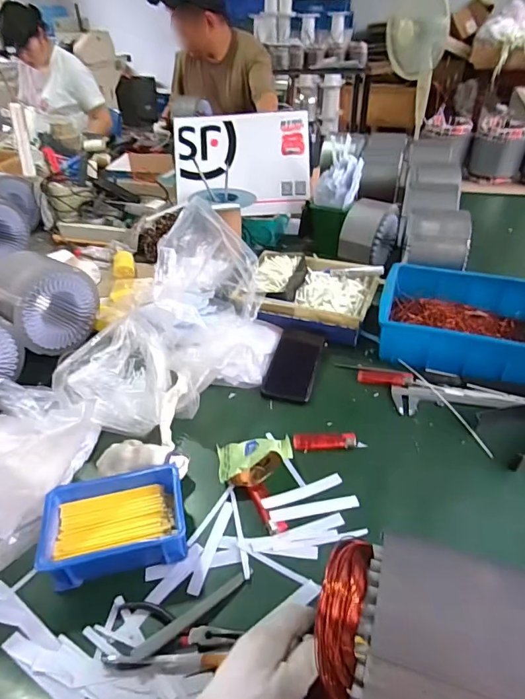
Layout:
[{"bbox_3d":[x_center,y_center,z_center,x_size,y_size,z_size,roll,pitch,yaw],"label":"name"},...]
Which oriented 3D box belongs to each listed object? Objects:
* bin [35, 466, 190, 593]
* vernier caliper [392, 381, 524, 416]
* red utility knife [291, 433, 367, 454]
[{"bbox_3d":[-0.158,0.191,0.483,0.142,0.048,0.104,-7,39,-7],"label":"bin"},{"bbox_3d":[0.306,0.073,0.656,0.211,0.020,0.061,0,39,2],"label":"vernier caliper"},{"bbox_3d":[0.091,0.124,0.596,0.095,0.011,0.026,-1,39,1],"label":"red utility knife"}]

